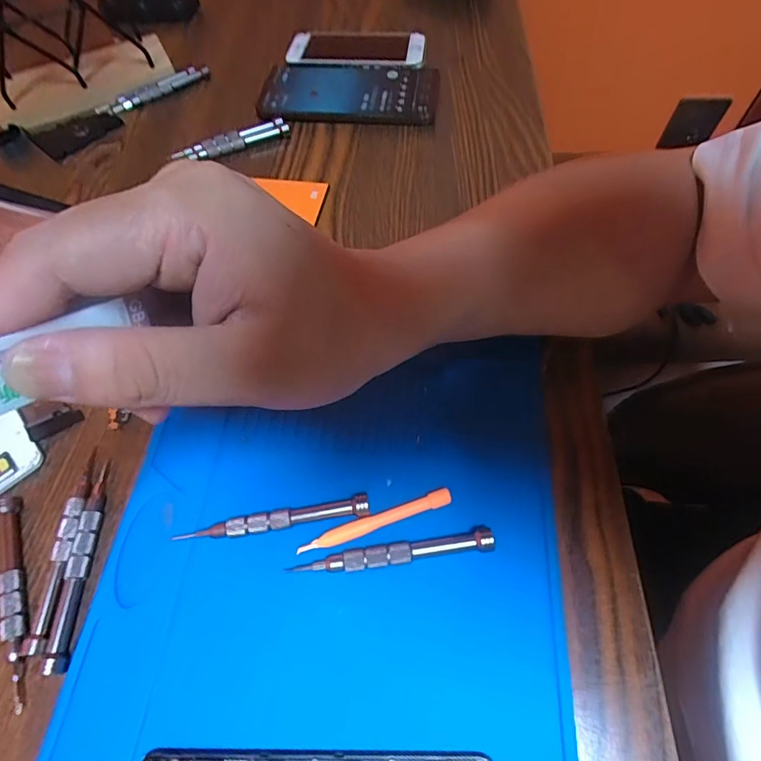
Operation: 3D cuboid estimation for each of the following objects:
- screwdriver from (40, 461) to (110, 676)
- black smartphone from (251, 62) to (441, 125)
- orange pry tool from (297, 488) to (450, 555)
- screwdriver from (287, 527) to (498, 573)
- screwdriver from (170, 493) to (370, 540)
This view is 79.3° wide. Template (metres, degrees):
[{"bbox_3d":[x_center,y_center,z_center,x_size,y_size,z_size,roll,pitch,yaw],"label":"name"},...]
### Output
[{"bbox_3d":[-0.154,0.093,0.236,0.010,0.008,0.097,-2,61,3],"label":"screwdriver"},{"bbox_3d":[-0.029,-0.270,0.432,0.163,0.016,0.082,4,61,7],"label":"black smartphone"},{"bbox_3d":[-0.002,0.073,0.238,0.081,0.004,0.009,-18,61,-6],"label":"orange pry tool"},{"bbox_3d":[0.006,0.086,0.229,0.100,0.007,0.010,-9,60,-1],"label":"screwdriver"},{"bbox_3d":[-0.056,0.072,0.241,0.100,0.006,0.013,-9,60,-1],"label":"screwdriver"}]

